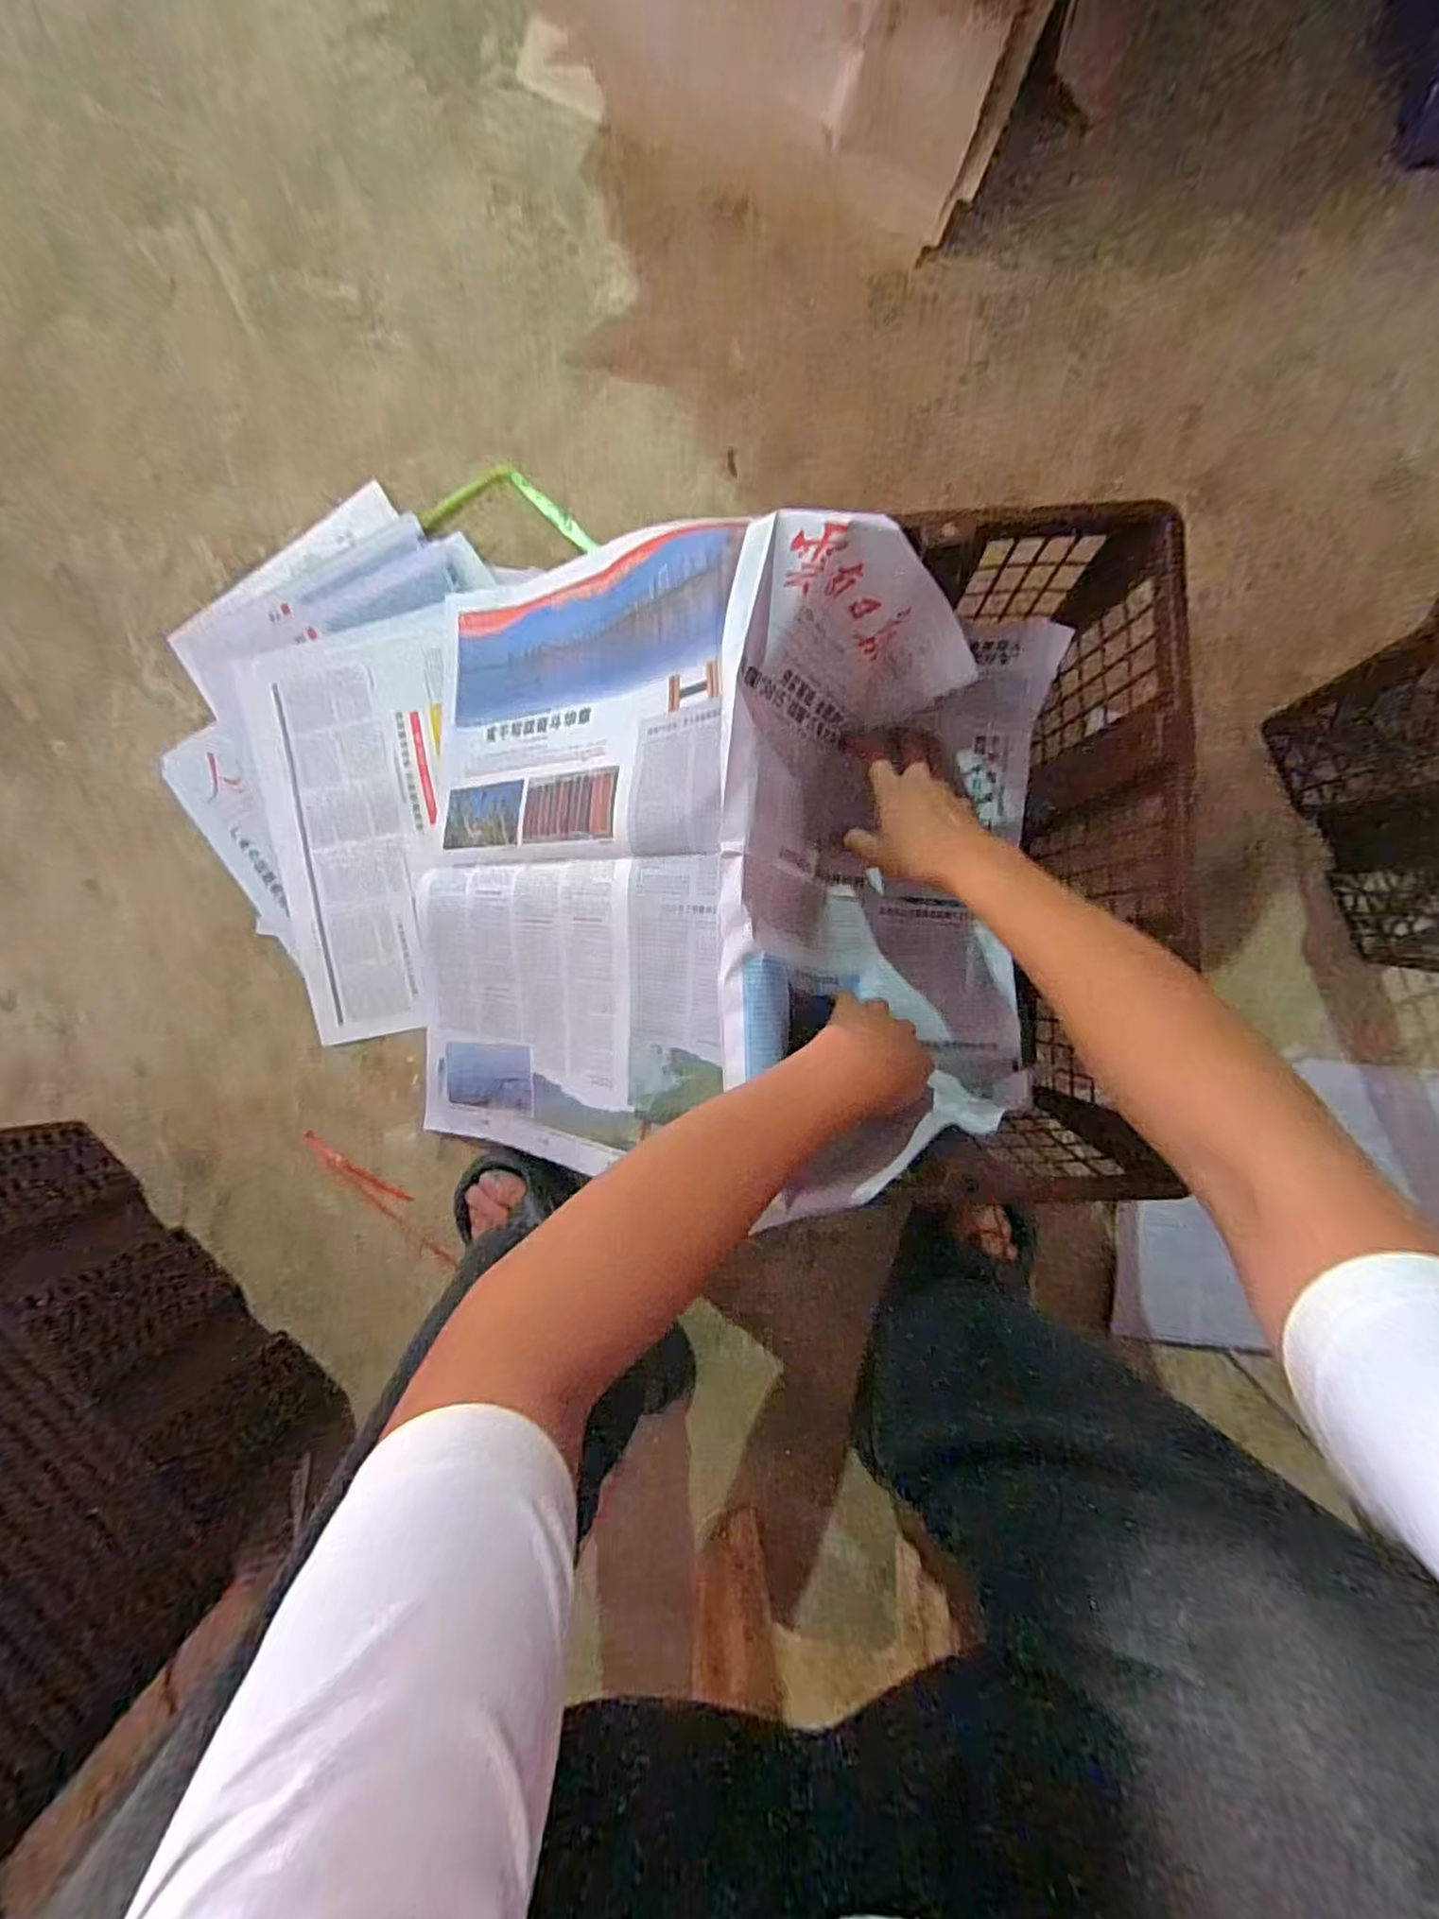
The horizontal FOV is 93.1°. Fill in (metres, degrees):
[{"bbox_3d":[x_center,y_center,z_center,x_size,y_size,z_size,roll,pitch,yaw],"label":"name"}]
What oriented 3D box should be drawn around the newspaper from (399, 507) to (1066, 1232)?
[{"bbox_3d":[-0.027,-0.072,0.560,0.502,0.221,0.506,4,90,-1],"label":"newspaper"}]

